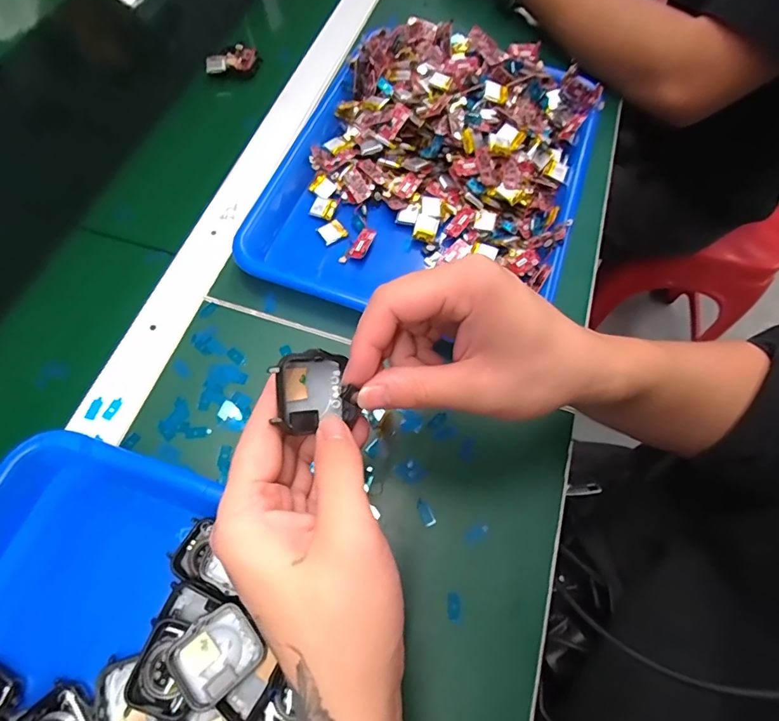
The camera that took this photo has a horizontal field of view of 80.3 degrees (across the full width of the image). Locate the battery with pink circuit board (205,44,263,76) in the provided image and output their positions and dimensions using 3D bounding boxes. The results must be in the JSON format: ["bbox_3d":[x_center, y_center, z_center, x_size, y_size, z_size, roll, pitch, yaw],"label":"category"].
[{"bbox_3d":[-0.166,-0.322,0.492,0.055,0.011,0.038,-7,74,-9],"label":"battery with pink circuit board"}]

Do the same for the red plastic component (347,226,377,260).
[{"bbox_3d":[-0.023,-0.098,0.382,0.015,0.007,0.030,22,66,7],"label":"red plastic component"}]

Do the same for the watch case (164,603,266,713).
[{"bbox_3d":[-0.094,0.159,0.251,0.042,0.010,0.038,-32,80,-42],"label":"watch case"}]

